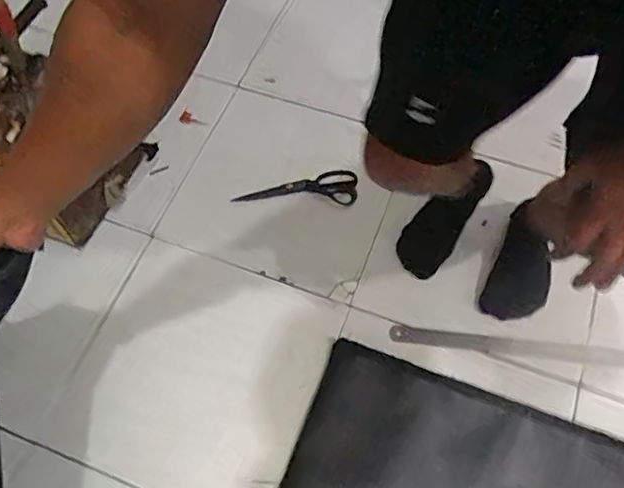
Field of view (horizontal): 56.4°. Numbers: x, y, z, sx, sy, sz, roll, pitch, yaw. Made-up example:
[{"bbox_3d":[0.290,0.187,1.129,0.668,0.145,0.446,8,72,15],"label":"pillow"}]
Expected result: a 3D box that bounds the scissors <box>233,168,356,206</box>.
[{"bbox_3d":[-0.033,-0.110,1.154,0.242,0.011,0.079,-3,62,-1],"label":"scissors"}]

